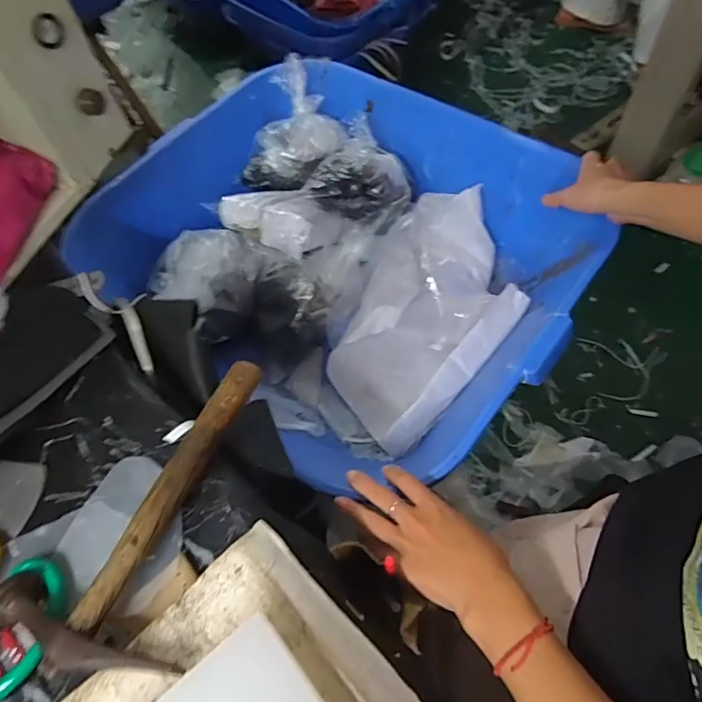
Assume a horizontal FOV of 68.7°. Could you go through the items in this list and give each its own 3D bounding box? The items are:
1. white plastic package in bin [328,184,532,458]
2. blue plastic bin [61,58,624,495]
[{"bbox_3d":[0.108,-0.049,0.693,0.206,0.093,0.377,25,65,17],"label":"white plastic package in bin"},{"bbox_3d":[-0.019,-0.124,0.694,0.578,0.172,0.494,33,67,20],"label":"blue plastic bin"}]

